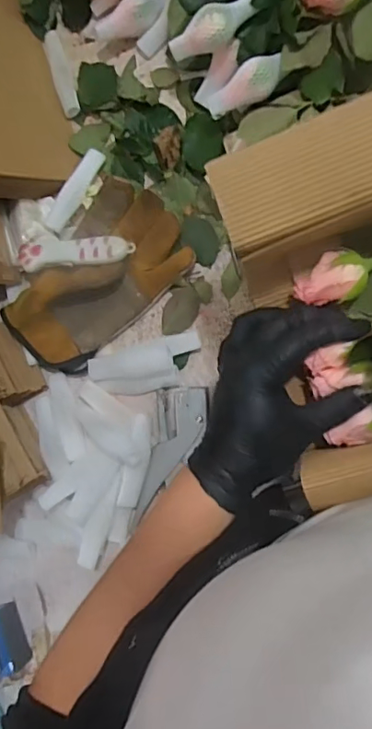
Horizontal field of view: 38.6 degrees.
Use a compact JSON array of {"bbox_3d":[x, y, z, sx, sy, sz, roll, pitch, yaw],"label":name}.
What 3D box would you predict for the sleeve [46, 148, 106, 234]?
[{"bbox_3d":[-0.112,-0.176,0.539,0.022,0.014,0.091,33,95,9],"label":"sleeve"}]

